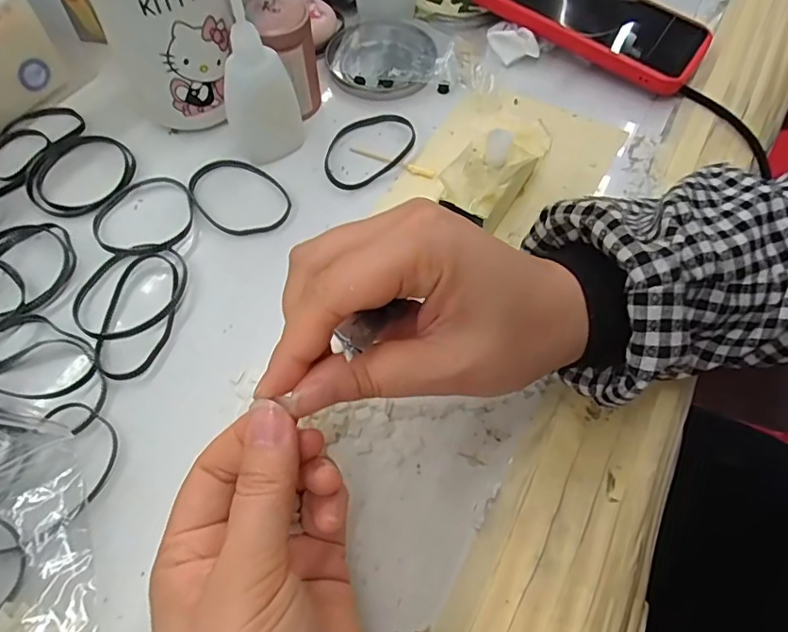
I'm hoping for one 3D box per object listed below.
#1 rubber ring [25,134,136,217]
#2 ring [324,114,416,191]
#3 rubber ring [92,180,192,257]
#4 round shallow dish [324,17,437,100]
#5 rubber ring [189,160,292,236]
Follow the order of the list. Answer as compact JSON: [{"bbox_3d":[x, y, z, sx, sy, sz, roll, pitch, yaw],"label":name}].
[{"bbox_3d":[-0.197,-0.090,0.333,0.061,0.005,0.061,0,61,-1],"label":"rubber ring"},{"bbox_3d":[-0.017,-0.109,0.346,0.070,0.006,0.045,-37,68,-19],"label":"ring"},{"bbox_3d":[-0.149,-0.061,0.317,0.057,0.007,0.061,0,61,-1],"label":"rubber ring"},{"bbox_3d":[-0.009,-0.191,0.388,0.080,0.009,0.081,0,61,-1],"label":"round shallow dish"},{"bbox_3d":[-0.095,-0.074,0.327,0.067,0.004,0.049,33,66,16],"label":"rubber ring"}]

